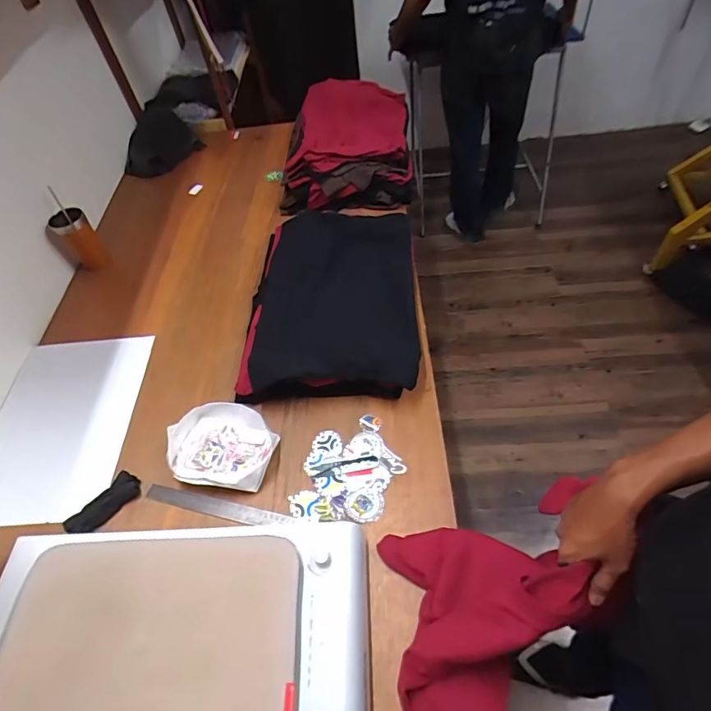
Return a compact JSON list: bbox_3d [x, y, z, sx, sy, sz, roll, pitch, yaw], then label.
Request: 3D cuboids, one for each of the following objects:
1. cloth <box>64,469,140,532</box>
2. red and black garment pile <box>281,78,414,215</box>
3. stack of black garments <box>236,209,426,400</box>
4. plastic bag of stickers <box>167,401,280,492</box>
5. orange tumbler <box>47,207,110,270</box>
[{"bbox_3d":[-0.438,0.262,0.808,0.127,0.031,0.051,-40,58,-22],"label":"cloth"},{"bbox_3d":[-0.024,-0.643,1.360,0.361,0.152,0.482,-2,52,4],"label":"red and black garment pile"},{"bbox_3d":[-0.053,-0.135,1.022,0.374,0.092,0.517,-3,52,4],"label":"stack of black garments"},{"bbox_3d":[-0.245,0.168,0.848,0.205,0.043,0.161,1,53,7],"label":"plastic bag of stickers"},{"bbox_3d":[-0.703,-0.295,1.187,0.081,0.144,0.078,-3,52,4],"label":"orange tumbler"}]

